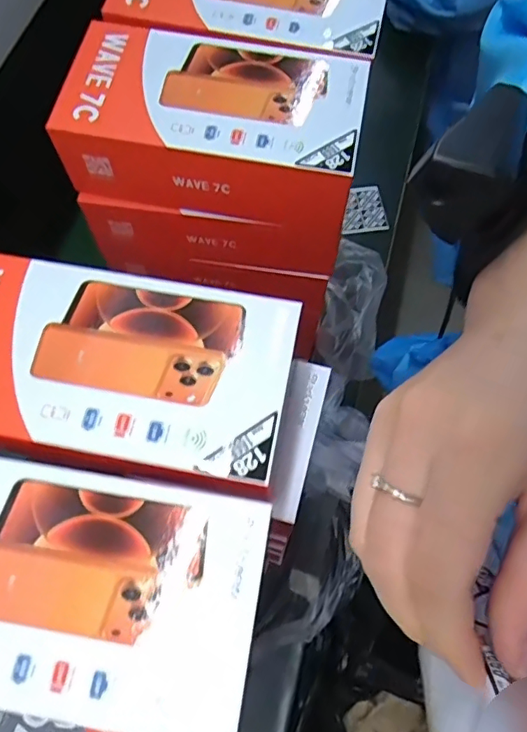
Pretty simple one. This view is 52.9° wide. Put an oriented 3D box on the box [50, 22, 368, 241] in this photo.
[{"bbox_3d":[-0.031,-0.156,0.346,0.182,0.057,0.097,10,66,4],"label":"box"}]

